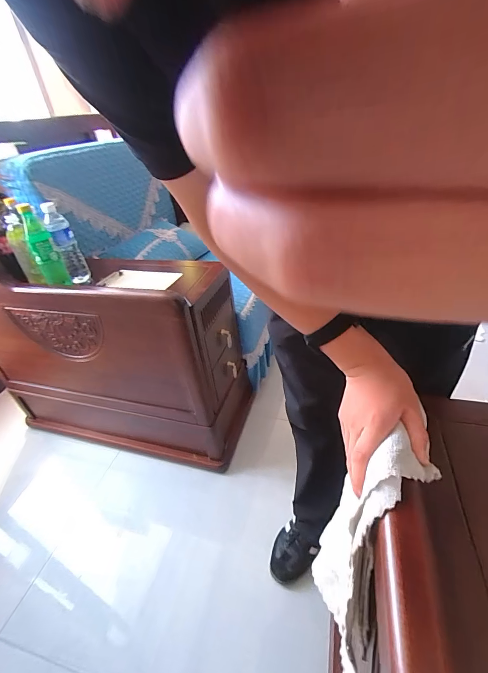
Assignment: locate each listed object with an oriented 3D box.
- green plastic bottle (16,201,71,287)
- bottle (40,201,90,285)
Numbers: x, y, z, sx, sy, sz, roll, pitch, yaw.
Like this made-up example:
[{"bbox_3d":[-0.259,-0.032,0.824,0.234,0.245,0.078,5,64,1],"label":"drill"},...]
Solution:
[{"bbox_3d":[-0.537,-0.237,0.860,0.056,0.217,0.073,-23,38,-21],"label":"green plastic bottle"},{"bbox_3d":[-0.511,-0.262,0.923,0.055,0.231,0.054,-23,38,-21],"label":"bottle"}]

